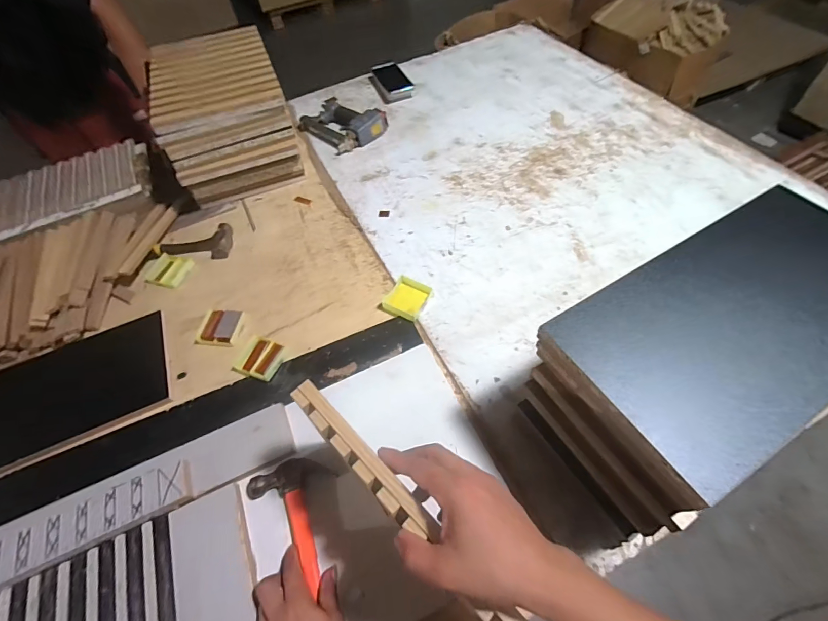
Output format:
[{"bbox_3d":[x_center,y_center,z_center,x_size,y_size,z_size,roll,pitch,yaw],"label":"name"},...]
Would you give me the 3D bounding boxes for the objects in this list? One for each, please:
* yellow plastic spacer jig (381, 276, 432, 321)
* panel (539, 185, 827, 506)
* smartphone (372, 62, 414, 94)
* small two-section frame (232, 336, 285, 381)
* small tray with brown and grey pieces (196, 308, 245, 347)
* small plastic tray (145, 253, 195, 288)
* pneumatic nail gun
[{"bbox_3d":[-0.011,-0.022,0.658,0.063,0.015,0.073,24,63,18],"label":"yellow plastic spacer jig"},{"bbox_3d":[0.321,-0.002,0.366,0.355,0.016,0.178,-28,60,-12],"label":"panel"},{"bbox_3d":[-0.056,-0.627,1.035,0.078,0.013,0.150,-18,60,-11],"label":"smartphone"},{"bbox_3d":[-0.242,0.076,0.610,0.066,0.006,0.063,16,61,14],"label":"small two-section frame"},{"bbox_3d":[-0.326,0.028,0.645,0.067,0.010,0.065,3,59,7],"label":"small tray with brown and grey pieces"},{"bbox_3d":[-0.464,-0.076,0.730,0.067,0.010,0.070,12,60,12],"label":"small plastic tray"},{"bbox_3d":[-0.181,-0.462,0.926,0.211,0.043,0.139,38,68,24],"label":"pneumatic nail gun"}]

